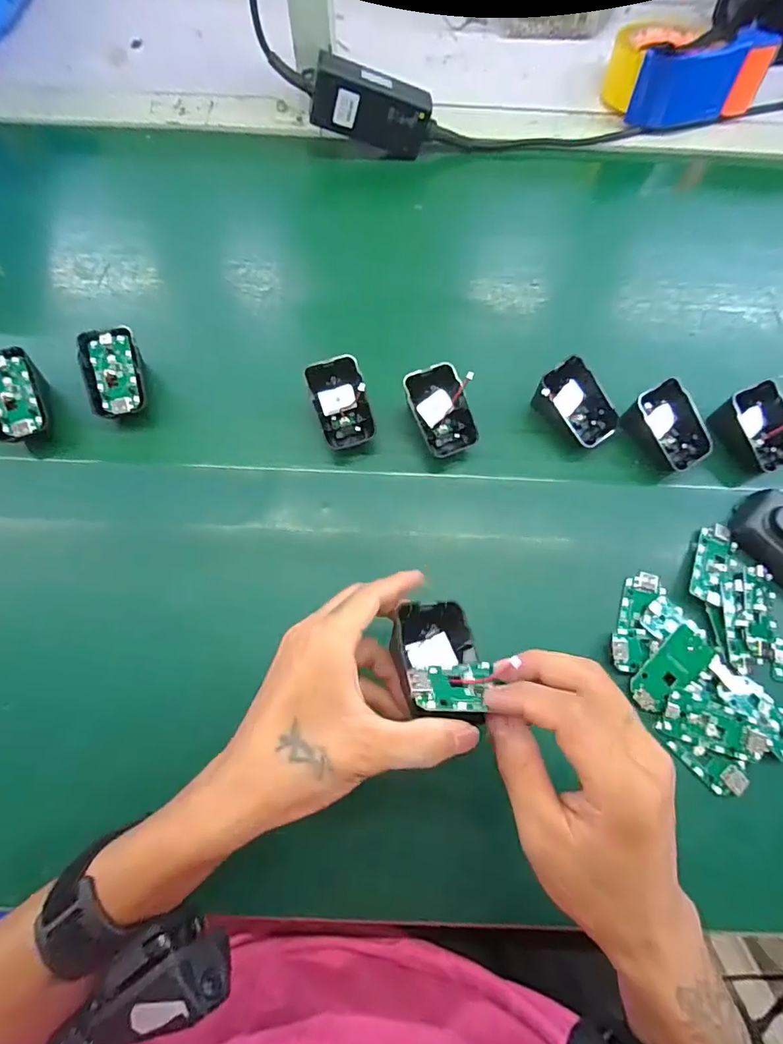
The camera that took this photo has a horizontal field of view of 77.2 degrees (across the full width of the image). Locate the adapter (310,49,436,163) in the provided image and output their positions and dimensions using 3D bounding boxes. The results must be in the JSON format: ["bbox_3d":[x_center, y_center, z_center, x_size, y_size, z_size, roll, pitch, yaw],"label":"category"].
[{"bbox_3d":[-0.020,-0.409,0.487,0.114,0.050,0.029,6,68,-18],"label":"adapter"}]

